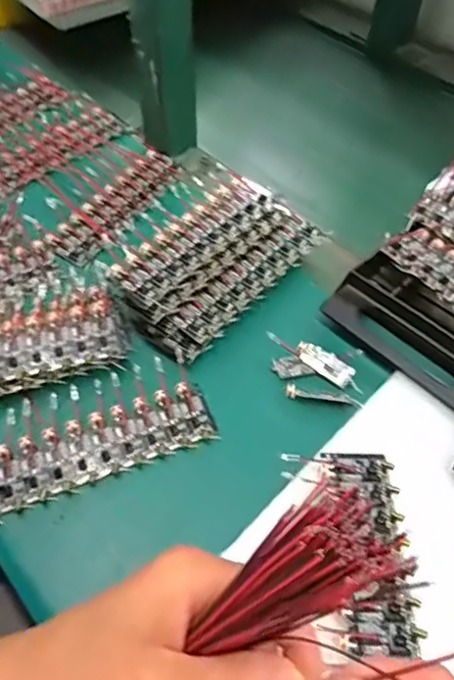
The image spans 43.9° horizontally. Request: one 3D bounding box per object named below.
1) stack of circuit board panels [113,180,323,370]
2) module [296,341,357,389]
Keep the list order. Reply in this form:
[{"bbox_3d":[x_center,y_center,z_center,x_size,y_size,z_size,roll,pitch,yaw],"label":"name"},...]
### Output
[{"bbox_3d":[-0.008,-0.066,0.449,0.097,0.034,0.170,35,60,24],"label":"stack of circuit board panels"},{"bbox_3d":[0.071,0.017,0.409,0.044,0.005,0.017,33,62,8],"label":"module"}]

